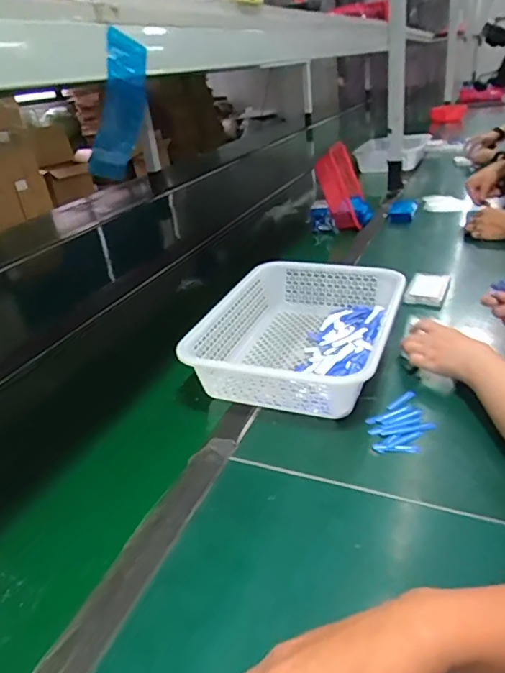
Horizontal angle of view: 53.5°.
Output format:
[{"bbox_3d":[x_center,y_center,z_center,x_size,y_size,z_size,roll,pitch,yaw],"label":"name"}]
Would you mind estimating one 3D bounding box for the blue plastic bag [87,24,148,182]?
[{"bbox_3d":[-0.119,-0.204,0.452,0.037,0.119,0.025,8,23,-20],"label":"blue plastic bag"}]

